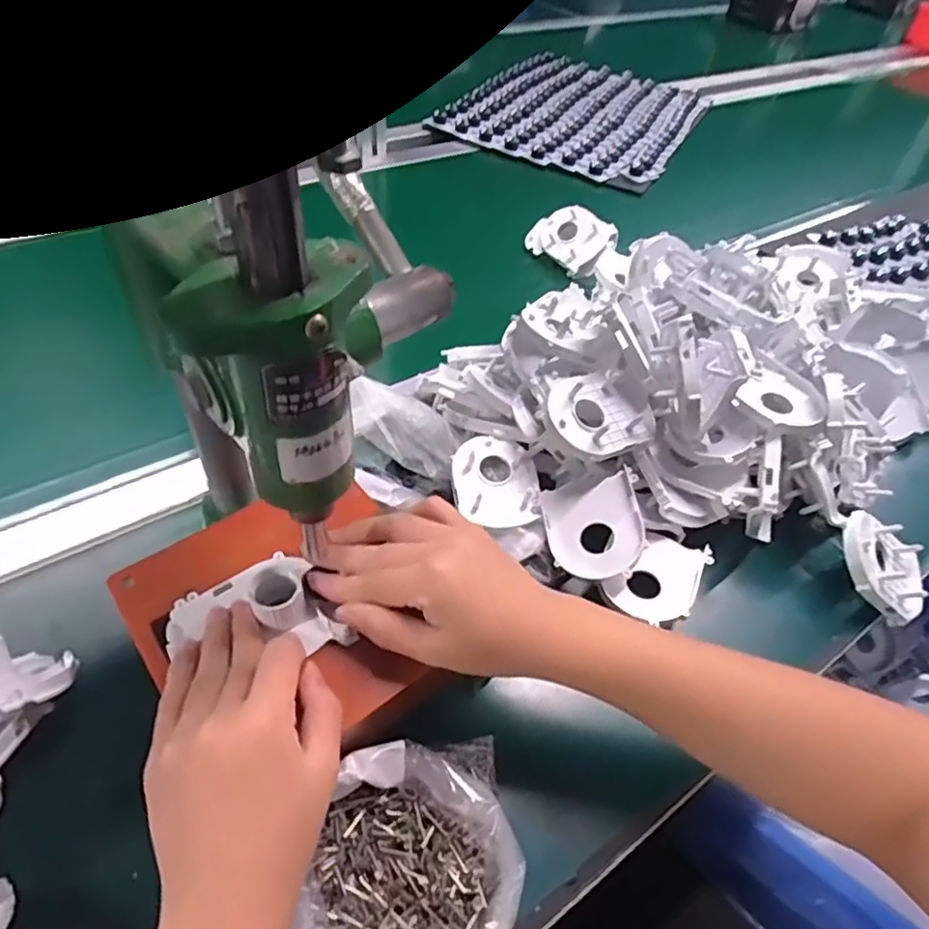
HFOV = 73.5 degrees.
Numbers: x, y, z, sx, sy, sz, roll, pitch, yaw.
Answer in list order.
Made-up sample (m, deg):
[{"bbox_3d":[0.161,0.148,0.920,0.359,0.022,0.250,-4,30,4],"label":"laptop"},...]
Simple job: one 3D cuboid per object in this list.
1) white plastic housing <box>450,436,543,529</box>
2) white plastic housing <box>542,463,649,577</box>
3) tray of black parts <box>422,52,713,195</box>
[{"bbox_3d":[0.024,0.012,0.475,0.067,0.025,0.067,7,48,-1],"label":"white plastic housing"},{"bbox_3d":[0.095,0.045,0.446,0.066,0.028,0.081,-16,53,15],"label":"white plastic housing"},{"bbox_3d":[0.187,-0.574,1.031,0.347,0.050,0.413,24,50,14],"label":"tray of black parts"}]

